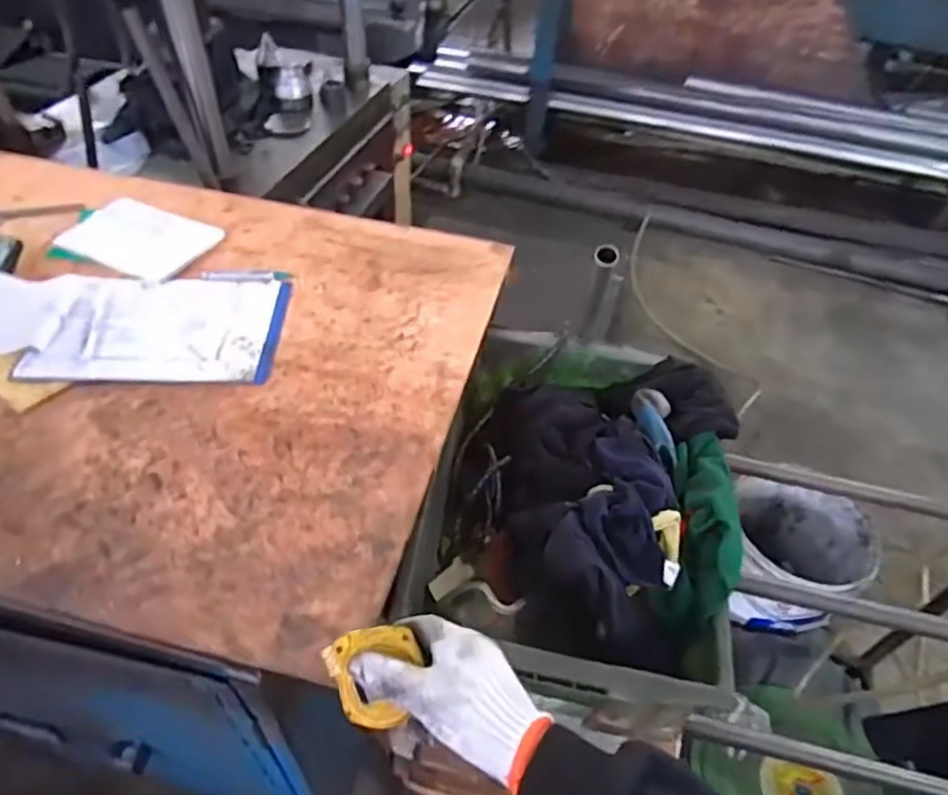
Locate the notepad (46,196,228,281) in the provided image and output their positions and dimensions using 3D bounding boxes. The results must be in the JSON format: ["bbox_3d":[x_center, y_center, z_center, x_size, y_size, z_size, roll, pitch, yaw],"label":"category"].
[{"bbox_3d":[-0.576,-0.270,1.121,0.271,0.011,0.170,16,51,18],"label":"notepad"}]

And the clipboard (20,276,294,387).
[{"bbox_3d":[-0.450,-0.104,0.956,0.329,0.014,0.224,2,47,-3],"label":"clipboard"}]

